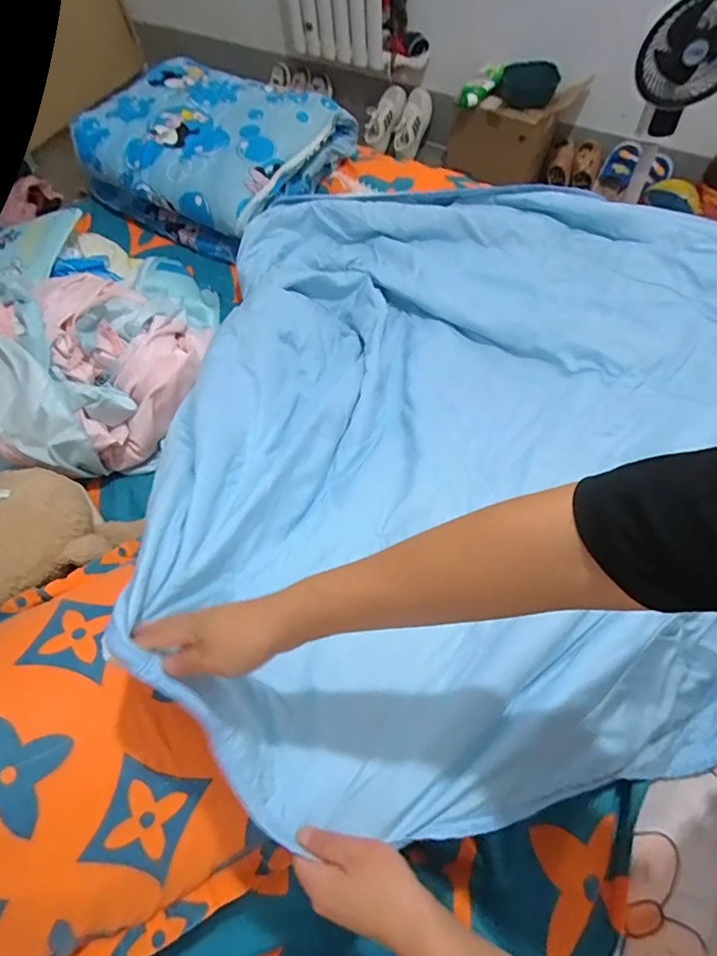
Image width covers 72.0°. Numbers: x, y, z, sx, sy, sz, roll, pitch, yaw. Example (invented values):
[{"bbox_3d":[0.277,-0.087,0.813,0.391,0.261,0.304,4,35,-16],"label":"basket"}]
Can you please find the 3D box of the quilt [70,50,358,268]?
[{"bbox_3d":[-0.319,-0.789,1.167,0.500,0.155,0.495,31,70,17],"label":"quilt"}]

